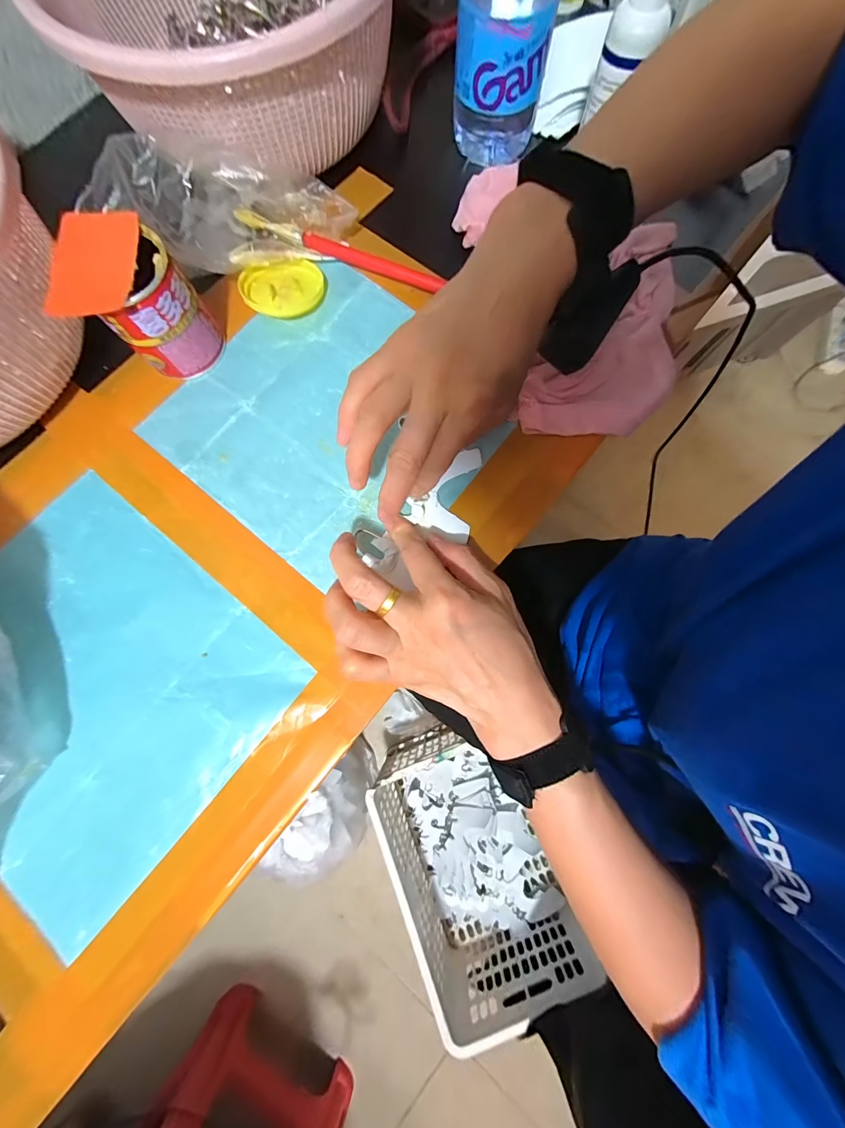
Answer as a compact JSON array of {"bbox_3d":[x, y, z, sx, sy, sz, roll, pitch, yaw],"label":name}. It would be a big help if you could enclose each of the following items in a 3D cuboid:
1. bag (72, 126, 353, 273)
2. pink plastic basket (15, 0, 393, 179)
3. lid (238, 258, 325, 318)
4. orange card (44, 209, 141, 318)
[{"bbox_3d":[-0.150,-0.277,0.288,0.184,0.050,0.074,-9,78,-17],"label":"bag"},{"bbox_3d":[-0.147,-0.444,0.290,0.240,0.084,0.277,1,78,1],"label":"pink plastic basket"},{"bbox_3d":[-0.114,-0.227,0.301,0.065,0.017,0.054,-16,78,-2],"label":"lid"},{"bbox_3d":[-0.210,-0.194,0.234,0.048,0.005,0.079,-5,78,-8],"label":"orange card"}]

